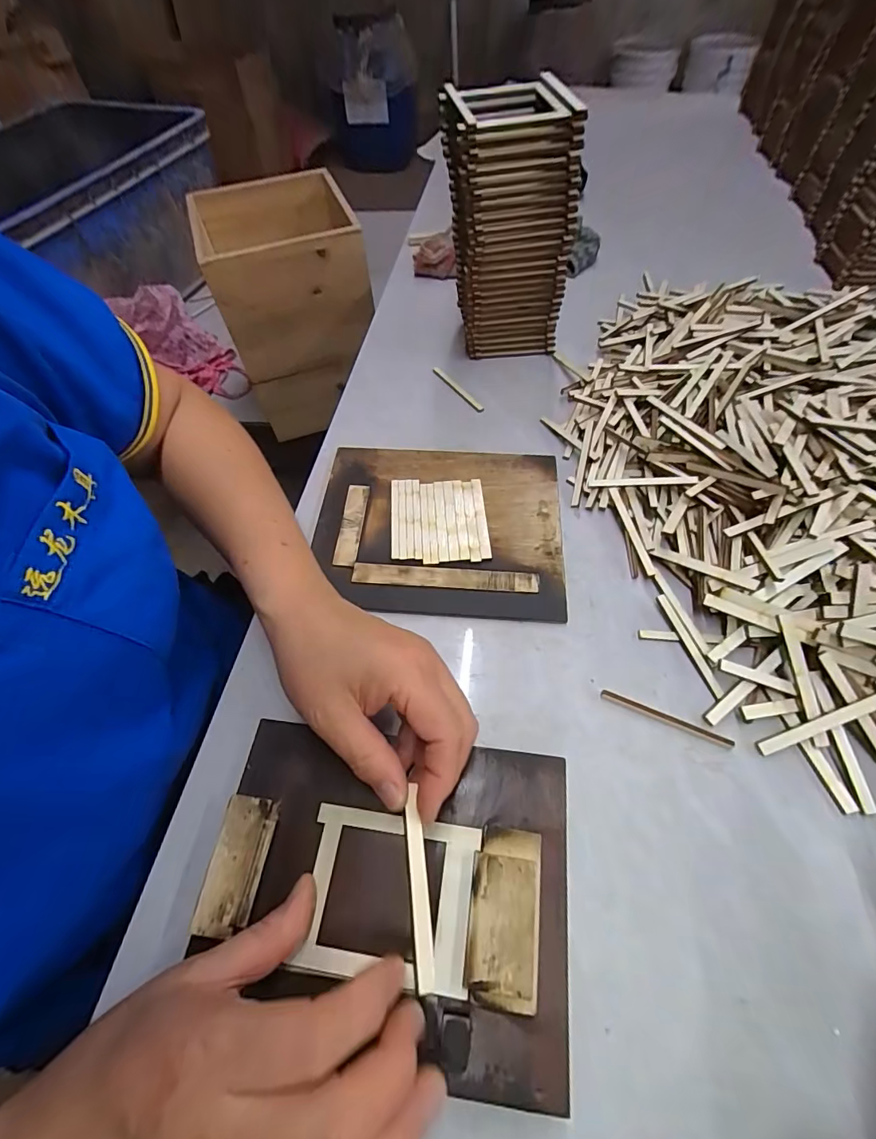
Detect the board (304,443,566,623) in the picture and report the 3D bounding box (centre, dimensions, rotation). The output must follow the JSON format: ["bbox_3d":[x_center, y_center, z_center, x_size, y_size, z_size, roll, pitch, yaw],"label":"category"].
[{"bbox_3d":[0.001,-0.038,0.369,0.192,0.009,0.158,3,59,5],"label":"board"}]

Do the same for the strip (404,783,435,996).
[{"bbox_3d":[-0.009,0.141,0.208,0.008,0.005,0.077,-8,48,-2],"label":"strip"}]

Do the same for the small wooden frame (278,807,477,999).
[{"bbox_3d":[-0.026,0.168,0.237,0.087,0.006,0.071,6,61,5],"label":"small wooden frame"}]

